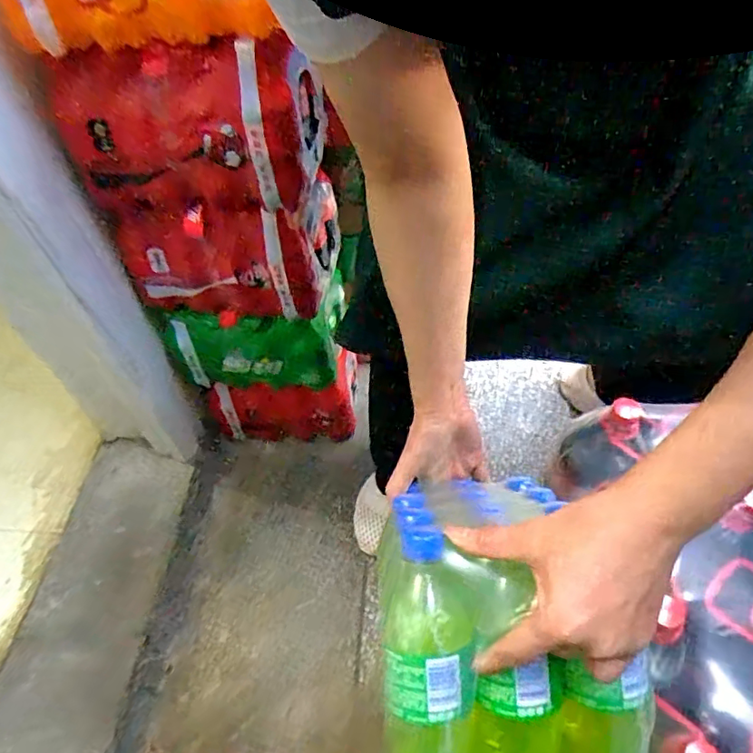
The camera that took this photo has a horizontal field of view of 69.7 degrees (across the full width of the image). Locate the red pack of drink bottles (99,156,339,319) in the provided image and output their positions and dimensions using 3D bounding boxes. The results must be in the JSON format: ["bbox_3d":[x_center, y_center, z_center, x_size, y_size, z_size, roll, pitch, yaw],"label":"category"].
[{"bbox_3d":[-0.188,-0.203,0.689,0.240,0.192,0.165,6,53,10],"label":"red pack of drink bottles"}]

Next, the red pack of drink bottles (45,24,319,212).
[{"bbox_3d":[-0.192,-0.292,0.579,0.247,0.141,0.152,2,52,7],"label":"red pack of drink bottles"}]

